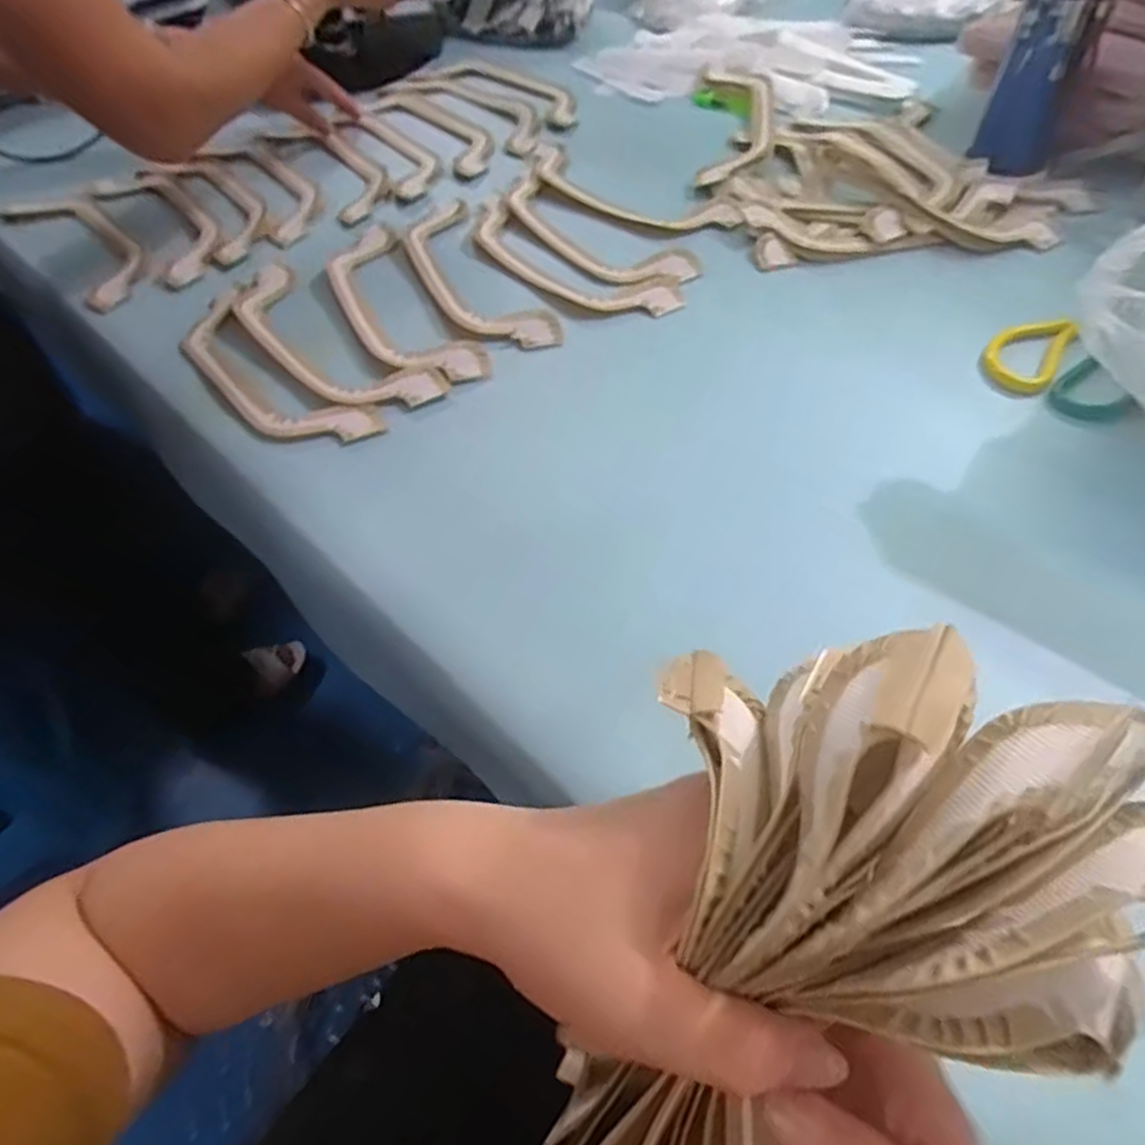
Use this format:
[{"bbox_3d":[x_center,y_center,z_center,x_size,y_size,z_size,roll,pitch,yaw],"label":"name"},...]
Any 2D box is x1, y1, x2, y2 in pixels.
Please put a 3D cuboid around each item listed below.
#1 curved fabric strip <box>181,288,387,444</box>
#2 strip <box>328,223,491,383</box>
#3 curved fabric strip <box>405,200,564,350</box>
[{"bbox_3d":[-0.263,-0.171,0.630,0.082,0.027,0.245,-40,61,-20],"label":"curved fabric strip"},{"bbox_3d":[-0.166,-0.250,0.688,0.083,0.012,0.264,-27,58,-13],"label":"strip"},{"bbox_3d":[-0.098,-0.286,0.709,0.083,0.010,0.256,-24,57,-11],"label":"curved fabric strip"}]

